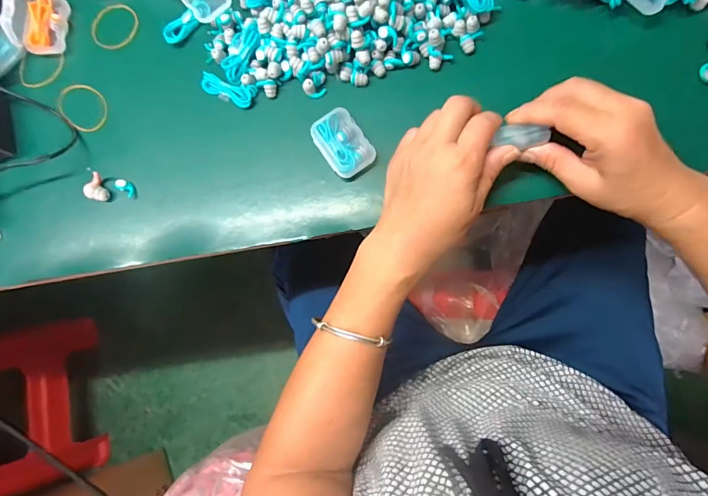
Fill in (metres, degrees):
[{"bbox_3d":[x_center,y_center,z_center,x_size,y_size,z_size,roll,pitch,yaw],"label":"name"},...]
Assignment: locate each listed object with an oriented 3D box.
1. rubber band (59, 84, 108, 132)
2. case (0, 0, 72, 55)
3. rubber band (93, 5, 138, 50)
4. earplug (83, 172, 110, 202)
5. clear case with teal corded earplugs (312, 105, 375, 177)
[{"bbox_3d":[-0.250,-0.130,0.366,0.039,0.004,0.051,-40,86,-9],"label":"rubber band"},{"bbox_3d":[-0.287,-0.208,0.354,0.033,0.041,0.057,11,84,7],"label":"case"},{"bbox_3d":[-0.227,-0.209,0.374,0.041,0.004,0.045,-1,82,5],"label":"rubber band"},{"bbox_3d":[-0.224,-0.051,0.345,0.015,0.013,0.025,-28,81,1],"label":"earplug"},{"bbox_3d":[-0.010,-0.087,0.331,0.038,0.018,0.054,-33,81,0],"label":"clear case with teal corded earplugs"}]

